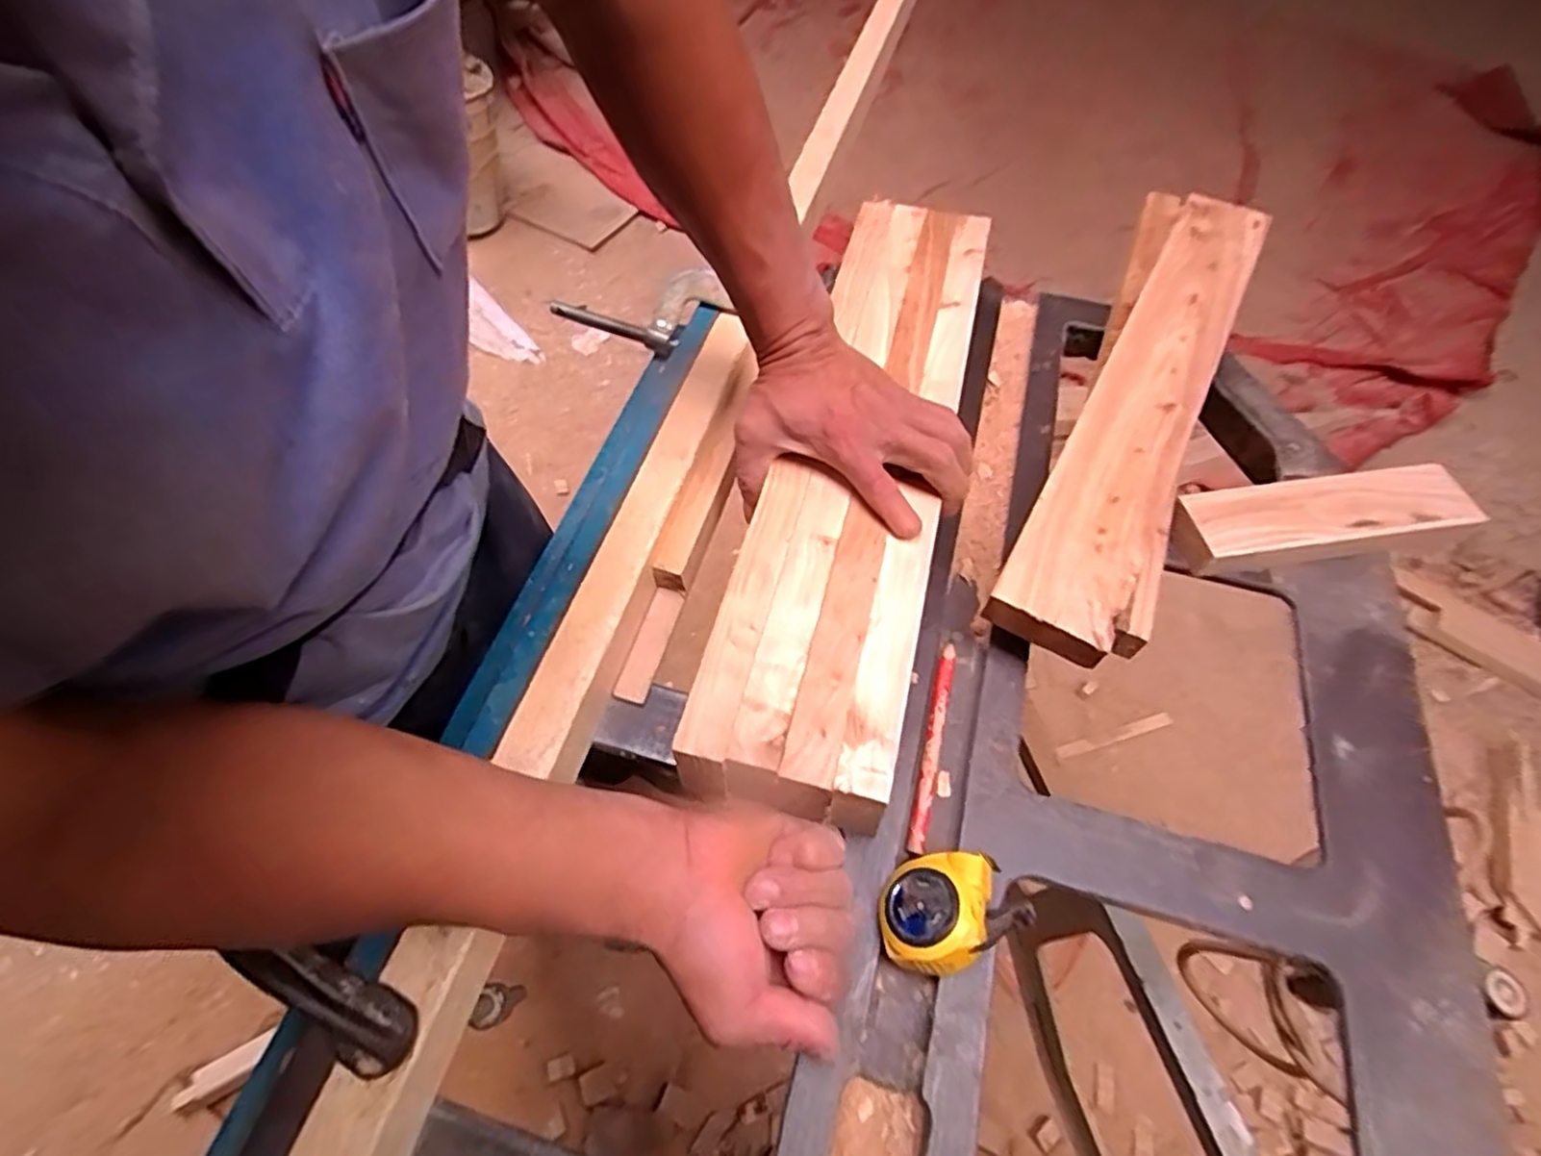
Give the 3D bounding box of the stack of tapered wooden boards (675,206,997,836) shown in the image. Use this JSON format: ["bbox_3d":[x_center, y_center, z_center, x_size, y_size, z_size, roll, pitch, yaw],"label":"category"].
[{"bbox_3d":[0.066,-0.091,0.502,0.118,0.048,0.511,13,59,9],"label":"stack of tapered wooden boards"}]

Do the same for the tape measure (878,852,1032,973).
[{"bbox_3d":[0.093,0.179,0.380,0.072,0.036,0.058,-17,60,-10],"label":"tape measure"}]

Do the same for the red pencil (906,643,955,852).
[{"bbox_3d":[0.106,0.106,0.451,0.011,0.011,0.140,14,60,9],"label":"red pencil"}]

